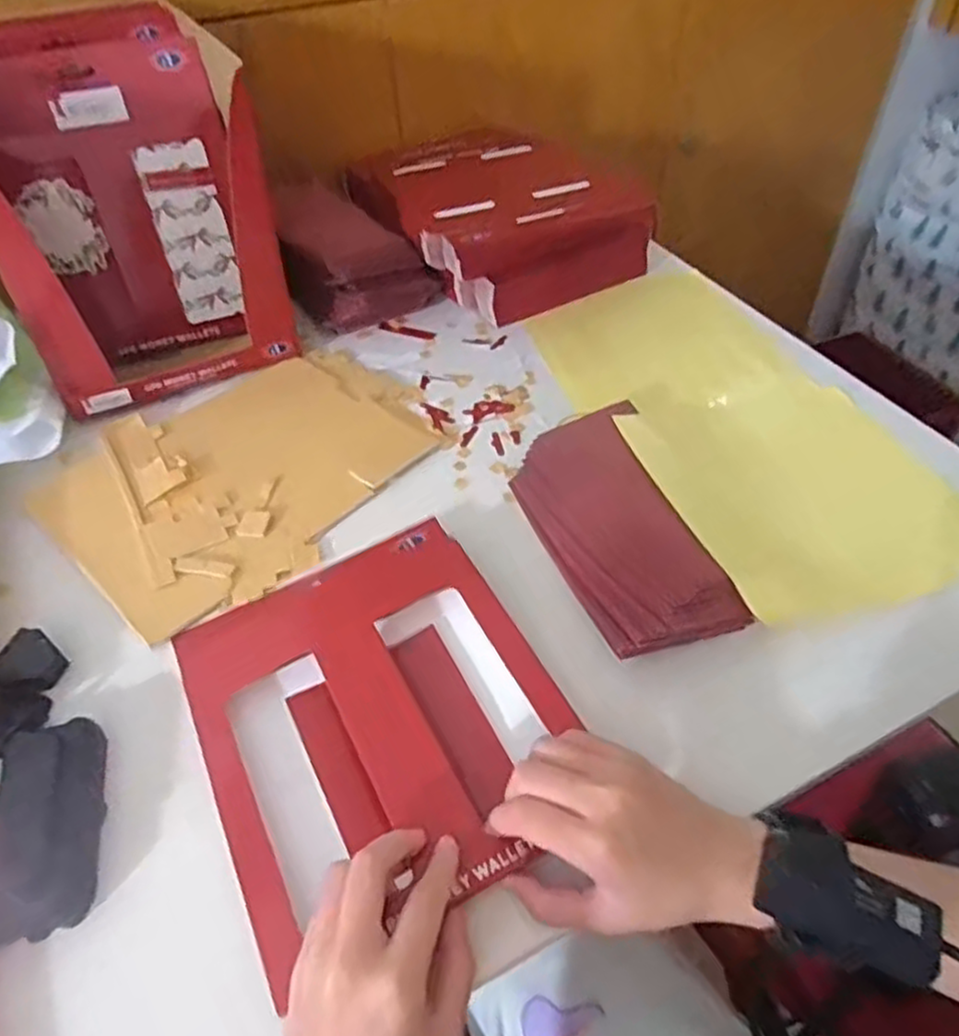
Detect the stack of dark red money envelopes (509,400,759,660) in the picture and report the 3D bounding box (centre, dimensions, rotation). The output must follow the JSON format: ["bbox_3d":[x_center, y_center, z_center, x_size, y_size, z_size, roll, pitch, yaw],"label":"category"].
[{"bbox_3d":[0.097,0.006,0.507,0.098,0.032,0.215,-16,48,-12],"label":"stack of dark red money envelopes"}]

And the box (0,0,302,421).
[{"bbox_3d":[-0.302,-0.265,0.613,0.196,0.232,0.219,-23,50,-18],"label":"box"}]

